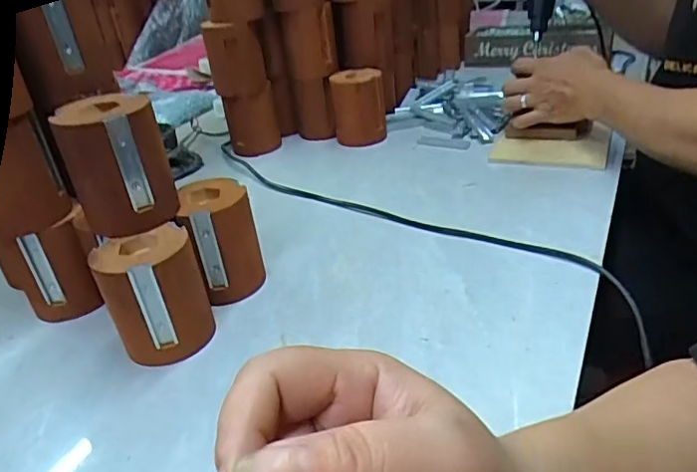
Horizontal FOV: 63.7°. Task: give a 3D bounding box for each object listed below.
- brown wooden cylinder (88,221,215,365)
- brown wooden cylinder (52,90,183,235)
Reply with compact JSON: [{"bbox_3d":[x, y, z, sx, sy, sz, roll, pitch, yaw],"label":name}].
[{"bbox_3d":[-0.164,0.051,0.483,0.078,0.100,0.071,-12,31,-7],"label":"brown wooden cylinder"},{"bbox_3d":[-0.195,-0.060,0.481,0.077,0.106,0.070,-18,33,-20],"label":"brown wooden cylinder"}]

